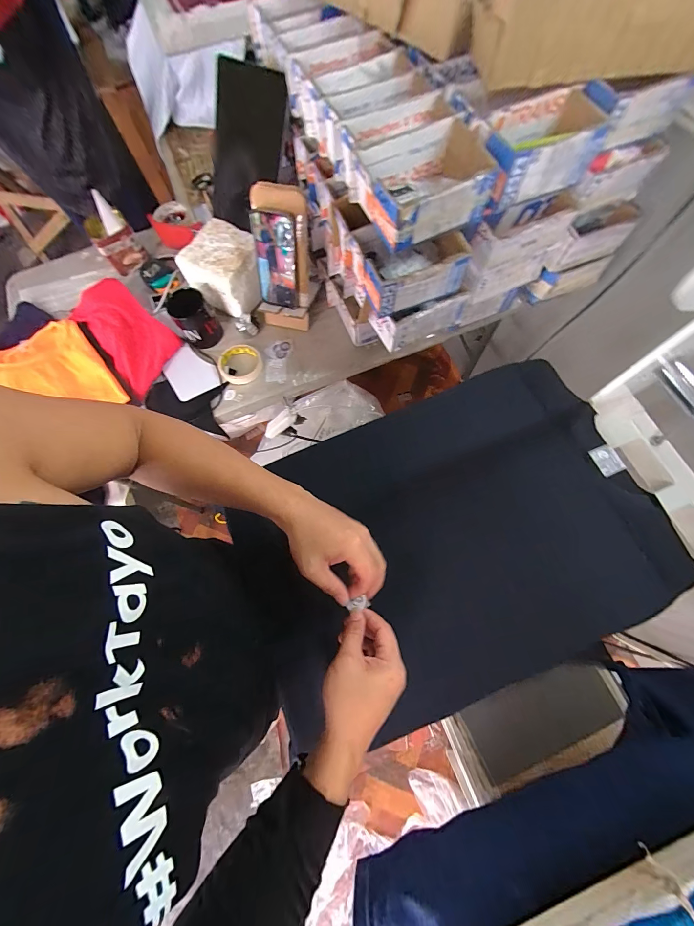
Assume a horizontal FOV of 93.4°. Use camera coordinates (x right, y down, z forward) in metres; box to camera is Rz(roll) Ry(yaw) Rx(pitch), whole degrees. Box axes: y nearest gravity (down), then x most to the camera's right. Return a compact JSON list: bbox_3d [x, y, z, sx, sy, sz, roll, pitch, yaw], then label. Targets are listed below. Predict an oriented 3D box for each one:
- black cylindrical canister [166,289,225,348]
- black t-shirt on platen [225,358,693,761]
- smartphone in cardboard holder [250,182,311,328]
[{"bbox_3d":[-0.325,-0.307,0.707,0.074,0.097,0.074,-1,73,2],"label":"black cylindrical canister"},{"bbox_3d":[0.159,0.094,0.475,0.570,0.061,0.396,-23,73,-5],"label":"black t-shirt on platen"},{"bbox_3d":[-0.131,-0.389,0.649,0.107,0.252,0.049,14,50,6],"label":"smartphone in cardboard holder"}]

